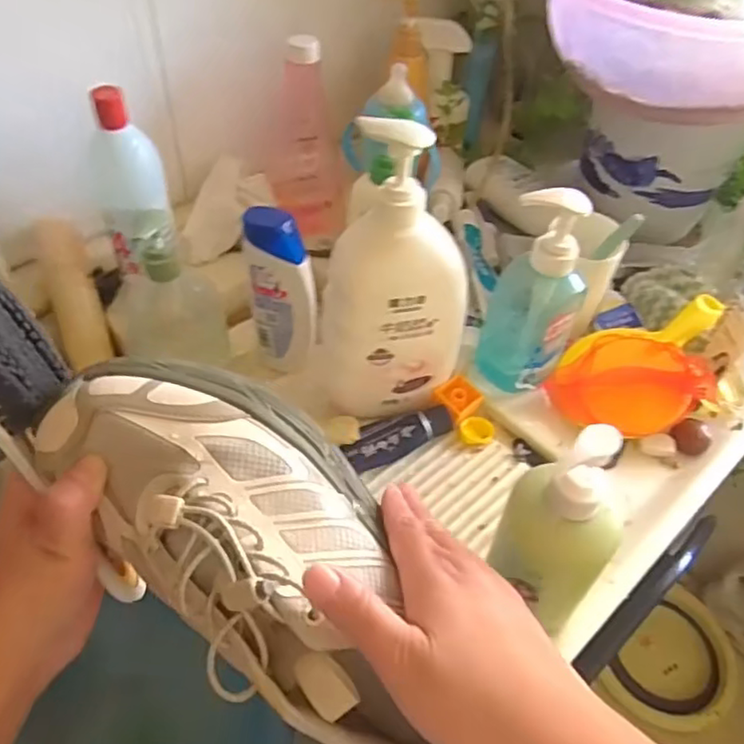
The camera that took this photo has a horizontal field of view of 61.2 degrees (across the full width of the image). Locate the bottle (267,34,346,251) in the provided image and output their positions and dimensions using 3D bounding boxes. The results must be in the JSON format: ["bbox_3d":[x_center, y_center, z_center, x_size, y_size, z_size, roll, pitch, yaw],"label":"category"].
[{"bbox_3d":[-0.071,-0.242,0.673,0.080,0.210,0.067,-1,49,-6],"label":"bottle"}]

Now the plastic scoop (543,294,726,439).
[{"bbox_3d":[0.254,-0.007,0.586,0.168,0.067,0.110,-33,59,-29],"label":"plastic scoop"}]

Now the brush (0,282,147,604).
[{"bbox_3d":[-0.158,0.031,0.300,0.052,0.034,0.173,-30,94,-27],"label":"brush"}]

